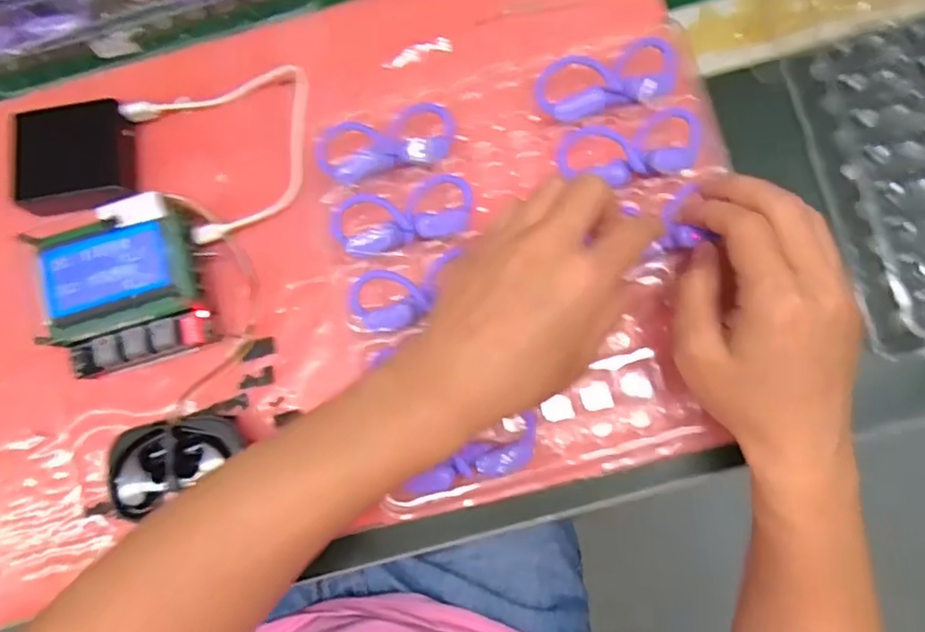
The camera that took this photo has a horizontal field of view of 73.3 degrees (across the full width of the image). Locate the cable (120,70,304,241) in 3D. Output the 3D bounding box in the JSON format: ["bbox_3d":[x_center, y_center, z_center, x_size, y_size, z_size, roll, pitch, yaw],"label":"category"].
[{"bbox_3d":[-0.151,-0.123,0.409,0.115,0.030,0.114,0,87,3],"label":"cable"}]

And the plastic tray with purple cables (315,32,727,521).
[{"bbox_3d":[0.044,-0.031,0.378,0.237,0.042,0.258,-14,87,2],"label":"plastic tray with purple cables"}]

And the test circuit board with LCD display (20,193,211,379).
[{"bbox_3d":[-0.213,-0.016,0.393,0.096,0.046,0.093,-13,81,5],"label":"test circuit board with LCD display"}]

